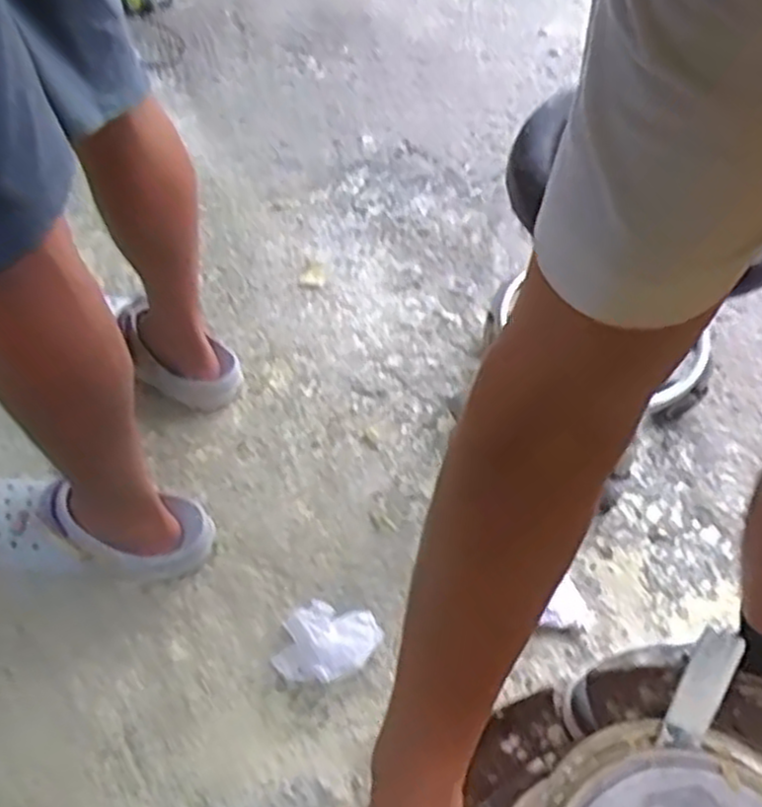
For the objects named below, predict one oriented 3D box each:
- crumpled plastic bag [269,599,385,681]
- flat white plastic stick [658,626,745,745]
[{"bbox_3d":[-0.059,0.269,0.873,0.111,0.021,0.089,7,52,5],"label":"crumpled plastic bag"},{"bbox_3d":[0.167,0.149,0.401,0.023,0.066,0.006,21,9,5],"label":"flat white plastic stick"}]

